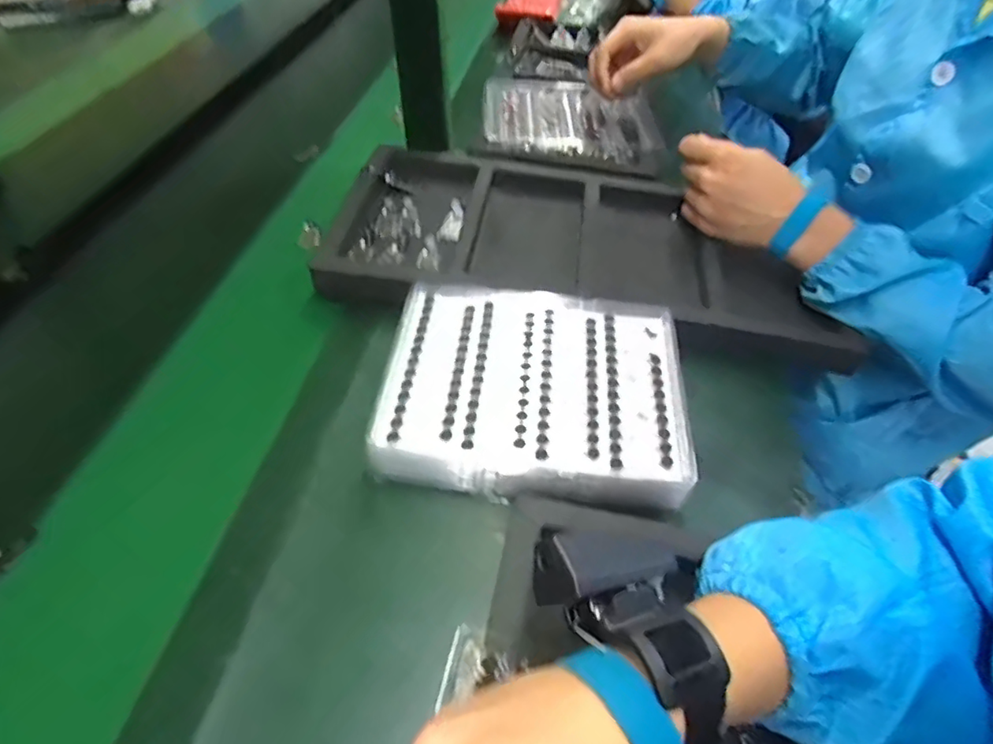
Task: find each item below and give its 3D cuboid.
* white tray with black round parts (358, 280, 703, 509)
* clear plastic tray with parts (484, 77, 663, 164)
[{"bbox_3d":[0.030,0.012,0.439,0.219,0.037,0.191,6,49,5],"label":"white tray with black round parts"},{"bbox_3d":[0.094,-0.335,0.751,0.219,0.024,0.177,5,49,4],"label":"clear plastic tray with parts"}]

